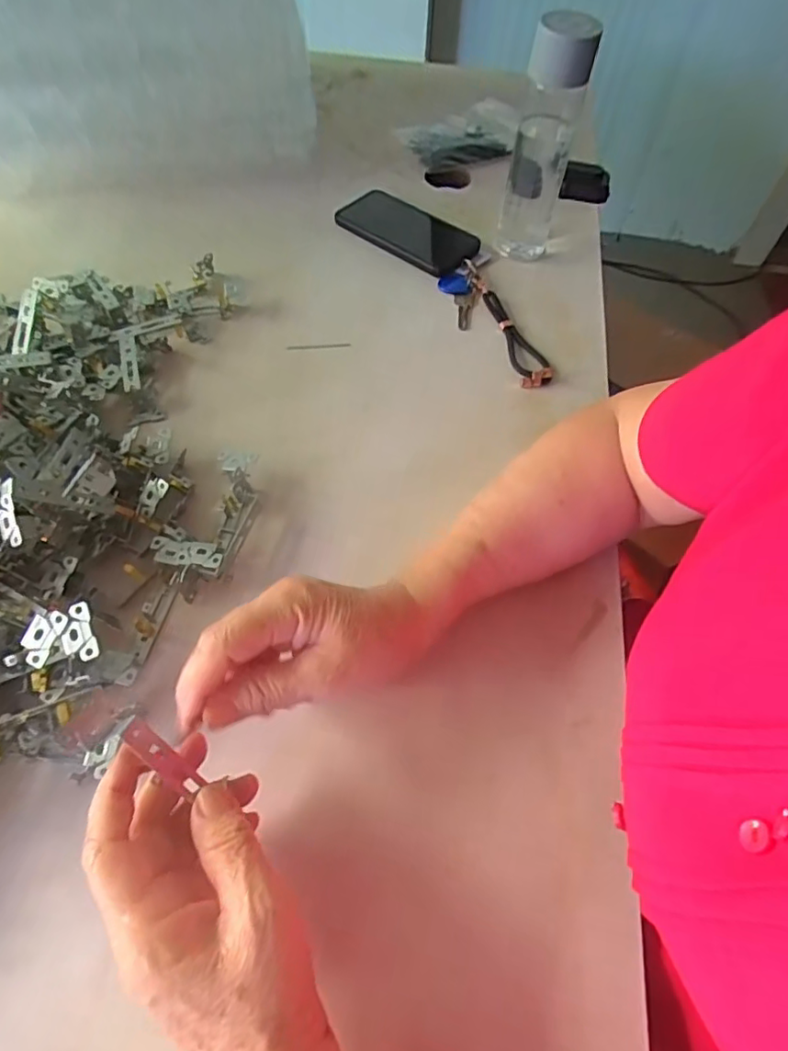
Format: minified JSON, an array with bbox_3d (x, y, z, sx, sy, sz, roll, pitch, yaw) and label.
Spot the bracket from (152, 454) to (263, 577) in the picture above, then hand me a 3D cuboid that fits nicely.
[{"bbox_3d":[-0.134,-0.008,0.420,0.055,0.027,0.103,16,60,7],"label":"bracket"}]

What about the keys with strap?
[{"bbox_3d":[0.099,-0.220,0.566,0.068,0.014,0.207,-11,60,-8],"label":"keys with strap"}]

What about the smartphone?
[{"bbox_3d":[0.019,-0.345,0.637,0.167,0.016,0.088,37,65,18],"label":"smartphone"}]

